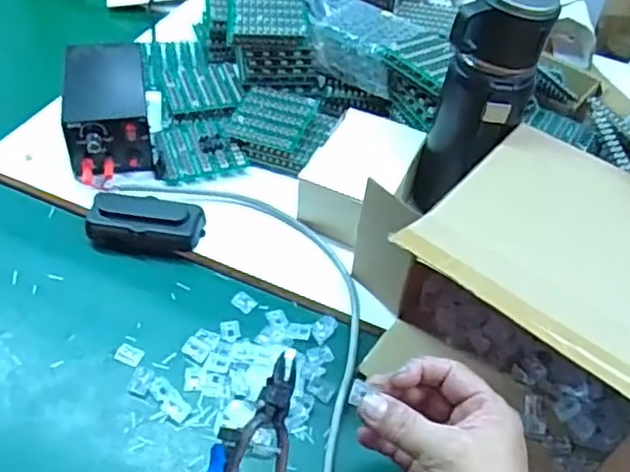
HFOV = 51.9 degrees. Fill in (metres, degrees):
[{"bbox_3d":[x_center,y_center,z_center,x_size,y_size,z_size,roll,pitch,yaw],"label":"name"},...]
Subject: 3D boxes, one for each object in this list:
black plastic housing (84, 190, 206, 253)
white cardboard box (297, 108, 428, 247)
[{"bbox_3d":[-0.161,-0.010,0.618,0.107,0.033,0.055,8,48,3],"label":"black plastic housing"},{"bbox_3d":[0.050,-0.059,0.641,0.093,0.059,0.123,22,50,15],"label":"white cardboard box"}]

